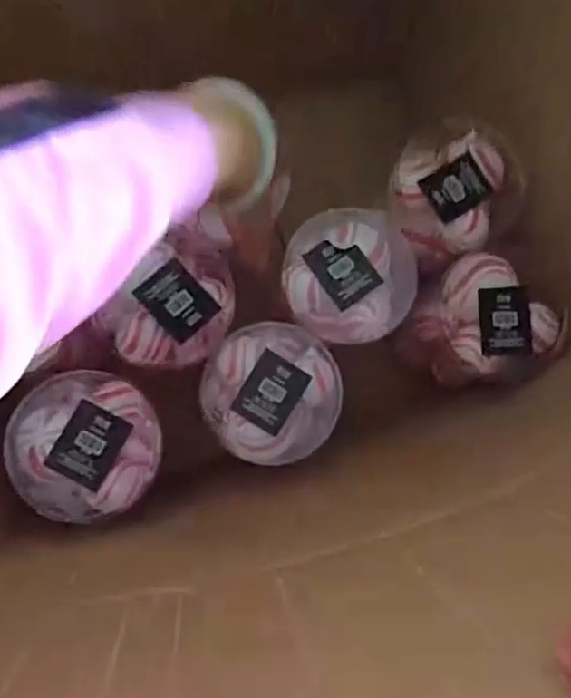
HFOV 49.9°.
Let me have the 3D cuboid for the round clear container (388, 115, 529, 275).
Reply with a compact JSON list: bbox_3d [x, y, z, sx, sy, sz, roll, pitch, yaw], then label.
[{"bbox_3d":[0.167,-0.148,0.606,0.122,0.080,0.132,1,68,-1],"label":"round clear container"}]

